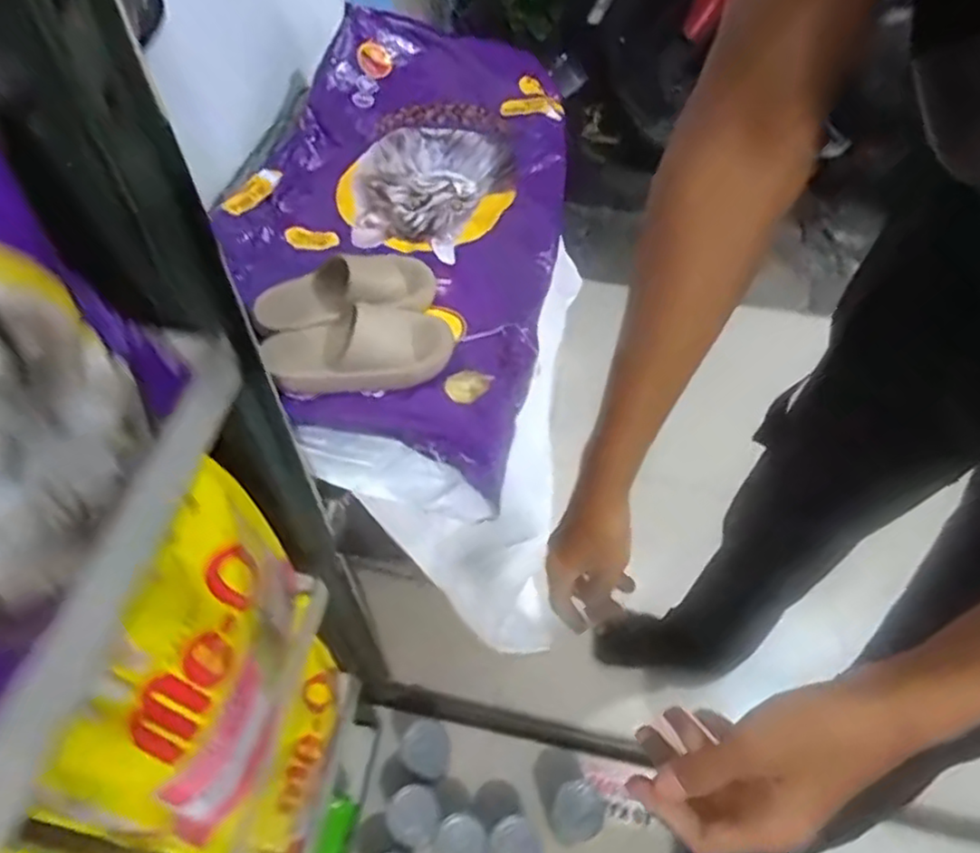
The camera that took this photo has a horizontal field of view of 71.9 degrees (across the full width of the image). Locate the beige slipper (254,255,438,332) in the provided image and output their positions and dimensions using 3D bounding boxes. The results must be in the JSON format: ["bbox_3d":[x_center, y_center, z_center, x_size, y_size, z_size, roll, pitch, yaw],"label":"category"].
[{"bbox_3d":[-0.196,-0.189,0.929,0.243,0.066,0.109,-18,56,-13],"label":"beige slipper"}]

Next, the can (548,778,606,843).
[{"bbox_3d":[0.123,0.565,0.988,0.080,0.095,0.074,0,54,0],"label":"can"}]

